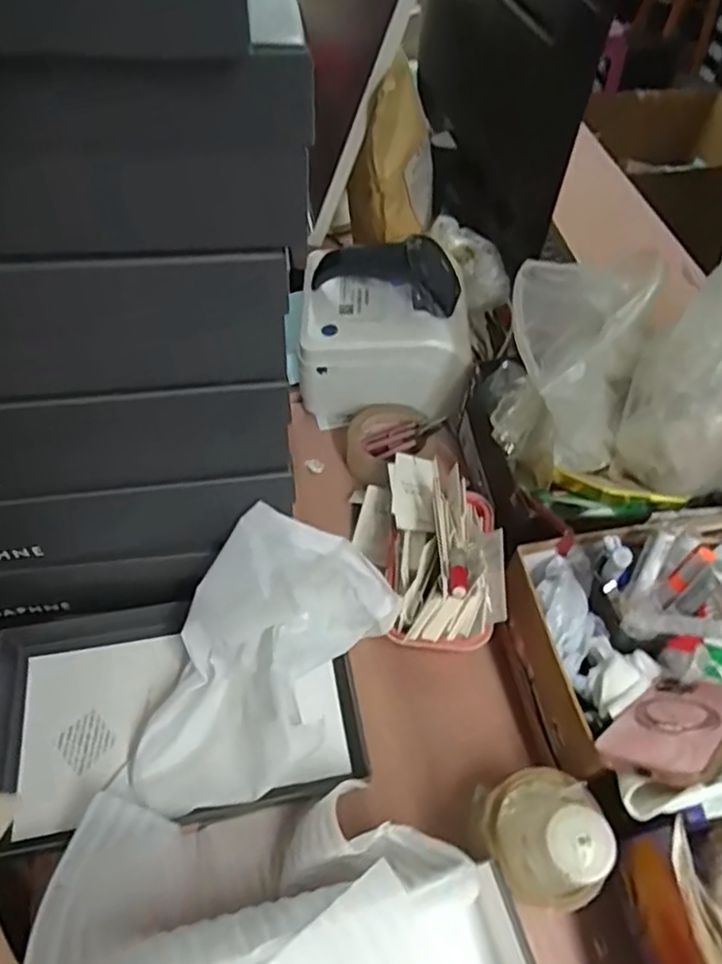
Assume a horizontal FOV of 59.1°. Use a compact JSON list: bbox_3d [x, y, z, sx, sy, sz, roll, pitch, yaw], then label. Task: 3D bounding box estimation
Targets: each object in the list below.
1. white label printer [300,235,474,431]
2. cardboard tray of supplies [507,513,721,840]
[{"bbox_3d":[0.026,-0.168,0.721,0.188,0.176,0.117,-1,55,-3],"label":"white label printer"},{"bbox_3d":[0.310,0.132,0.520,0.317,0.116,0.234,-6,55,-7],"label":"cardboard tray of supplies"}]

